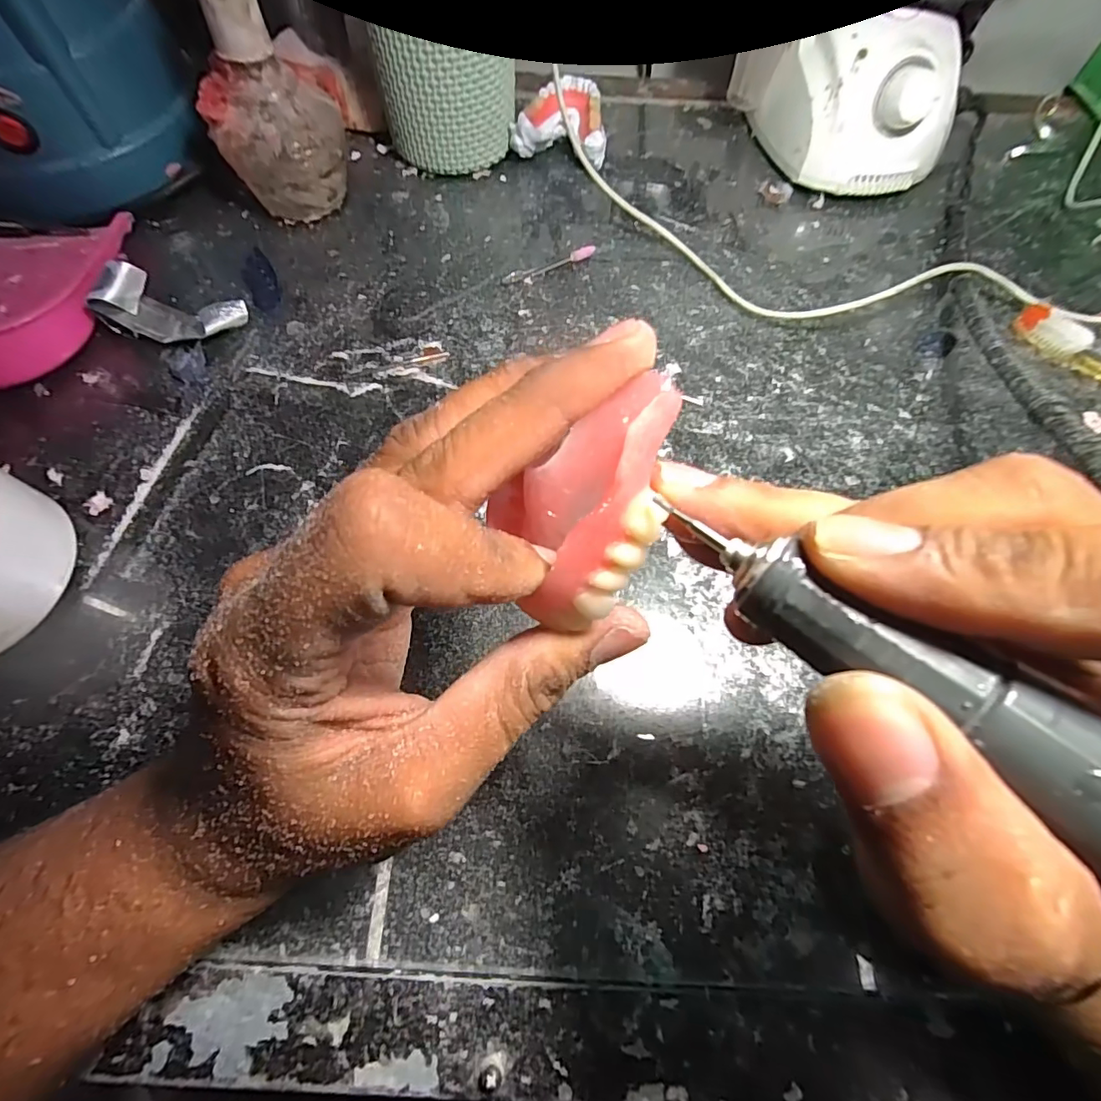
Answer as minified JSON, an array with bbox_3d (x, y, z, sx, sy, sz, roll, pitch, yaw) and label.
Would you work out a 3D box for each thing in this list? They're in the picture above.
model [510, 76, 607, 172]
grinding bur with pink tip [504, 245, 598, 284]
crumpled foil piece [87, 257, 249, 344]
[{"bbox_3d":[0.008,-0.298,0.366,0.064,0.033,0.055,9,66,3],"label":"model"},{"bbox_3d":[-0.001,-0.179,0.325,0.062,0.006,0.008,-21,69,-10],"label":"grinding bur with pink tip"},{"bbox_3d":[-0.210,-0.135,0.288,0.068,0.027,0.031,12,67,4],"label":"crumpled foil piece"}]

